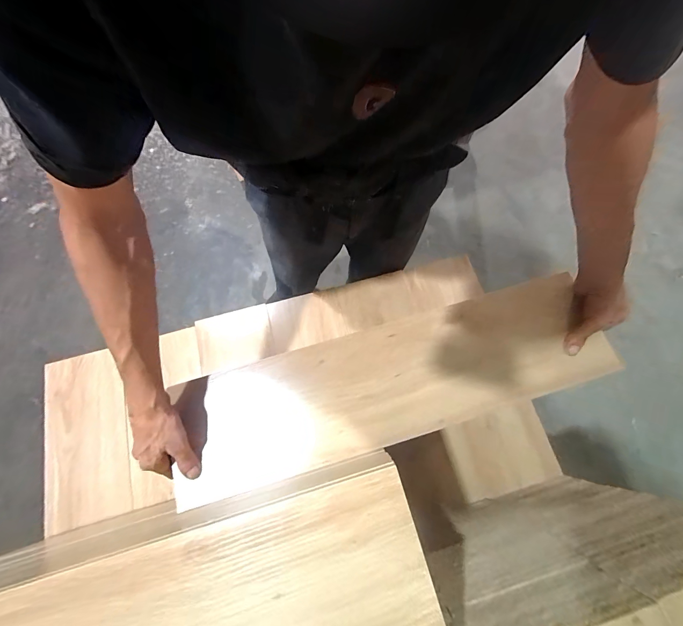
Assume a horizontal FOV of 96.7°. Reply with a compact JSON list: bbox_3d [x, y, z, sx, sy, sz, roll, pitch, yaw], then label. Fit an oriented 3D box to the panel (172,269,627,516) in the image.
[{"bbox_3d":[0.074,0.103,0.460,0.627,0.019,0.164,-18,73,-2],"label":"panel"}]

